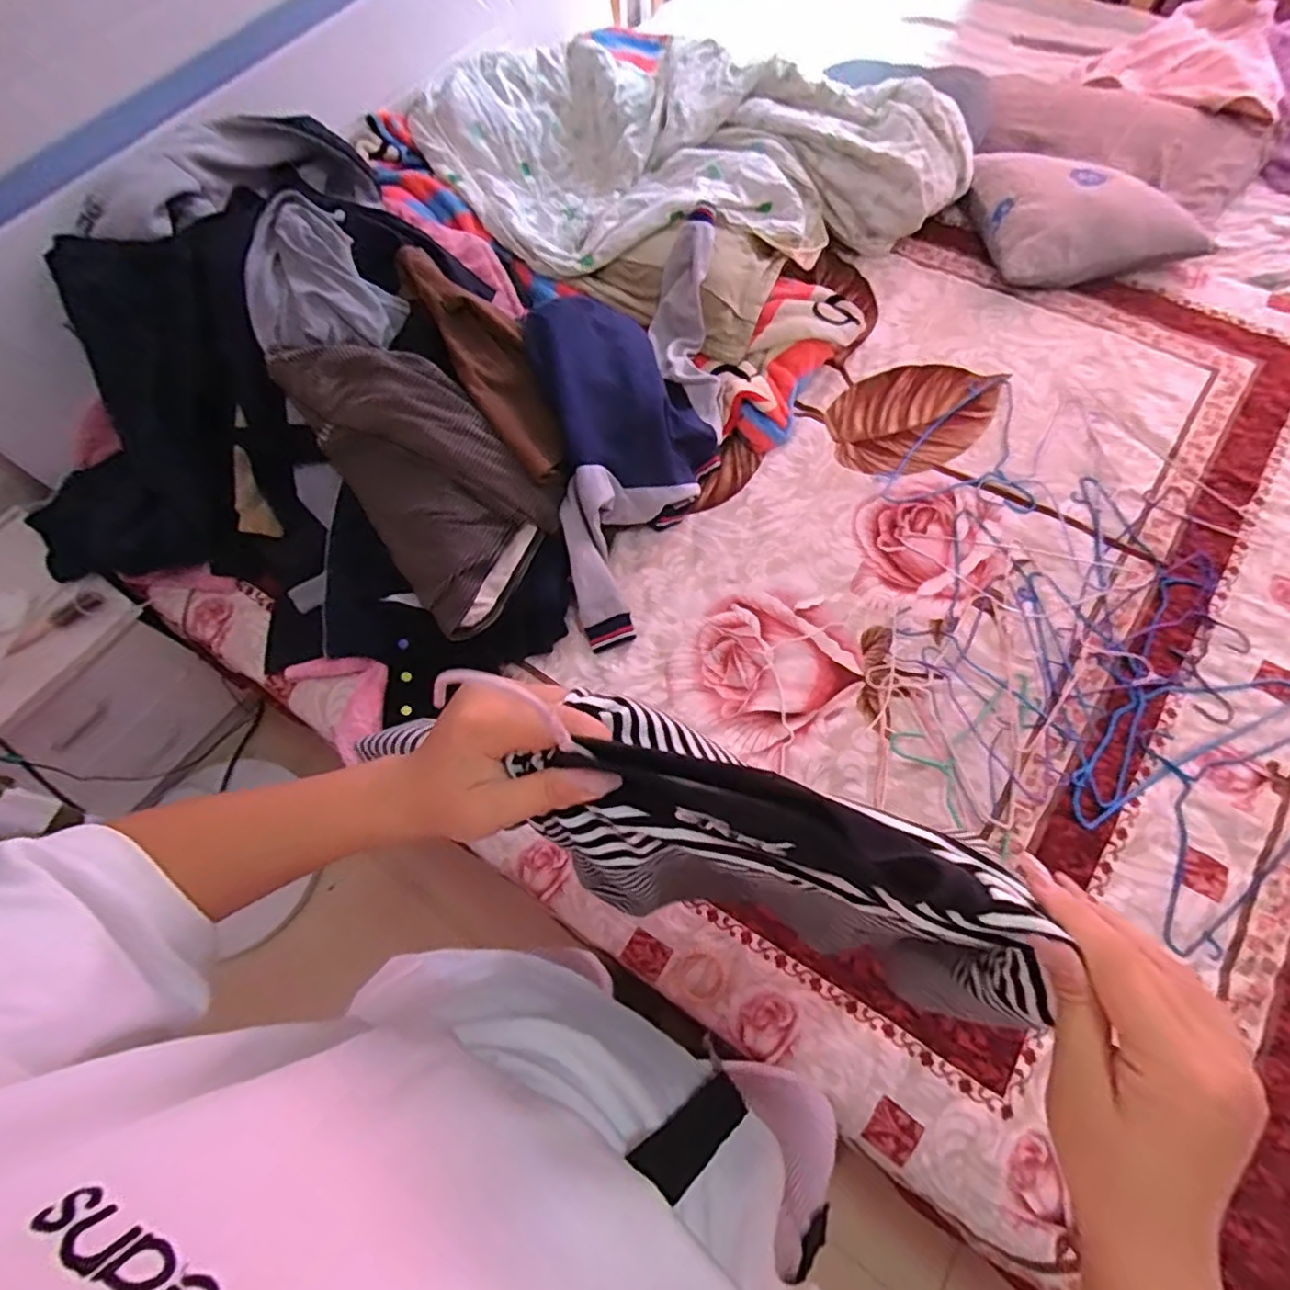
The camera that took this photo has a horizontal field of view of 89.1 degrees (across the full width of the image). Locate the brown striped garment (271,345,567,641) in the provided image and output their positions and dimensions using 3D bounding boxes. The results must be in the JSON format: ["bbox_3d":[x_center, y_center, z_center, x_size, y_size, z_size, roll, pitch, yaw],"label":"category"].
[{"bbox_3d":[-0.331,-0.286,1.050,0.278,0.074,0.489,-34,95,-12],"label":"brown striped garment"}]

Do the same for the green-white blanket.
[{"bbox_3d":[0.108,-1.067,1.389,1.114,0.198,0.605,-7,66,0],"label":"green-white blanket"}]

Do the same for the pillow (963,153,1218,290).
[{"bbox_3d":[0.916,-0.895,1.361,0.415,0.122,0.283,-6,66,0],"label":"pillow"}]

